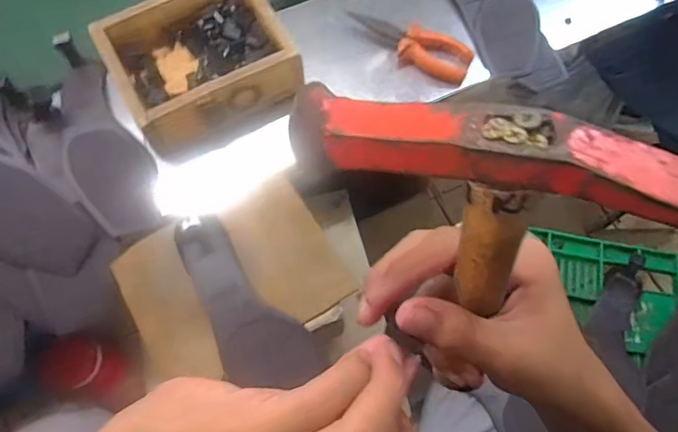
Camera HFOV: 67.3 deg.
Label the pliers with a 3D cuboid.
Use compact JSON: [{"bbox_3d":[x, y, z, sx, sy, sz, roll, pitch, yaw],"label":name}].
[{"bbox_3d":[0.081,-0.197,0.584,0.143,0.013,0.048,23,85,3],"label":"pliers"}]

